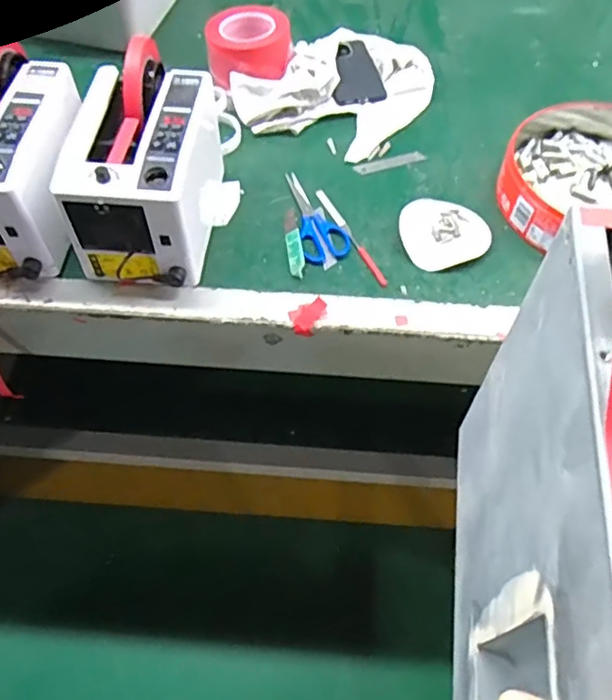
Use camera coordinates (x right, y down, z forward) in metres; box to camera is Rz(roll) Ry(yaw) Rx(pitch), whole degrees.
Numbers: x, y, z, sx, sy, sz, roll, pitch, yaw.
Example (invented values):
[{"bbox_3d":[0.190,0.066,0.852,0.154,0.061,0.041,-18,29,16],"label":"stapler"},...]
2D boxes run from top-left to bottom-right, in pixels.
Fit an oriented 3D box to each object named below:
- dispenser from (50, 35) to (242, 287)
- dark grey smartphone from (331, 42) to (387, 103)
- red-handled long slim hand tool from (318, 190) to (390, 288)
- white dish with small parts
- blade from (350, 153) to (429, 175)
[{"bbox_3d":[-0.180,-0.213,0.695,0.140,0.165,0.241,6,57,4],"label":"dispenser"},{"bbox_3d":[0.080,-0.429,0.919,0.074,0.014,0.155,-1,57,-1],"label":"dark grey smartphone"},{"bbox_3d":[0.056,-0.145,0.751,0.012,0.006,0.176,-23,60,-14],"label":"red-handled long slim hand tool"},{"bbox_3d":[0.174,-0.150,0.750,0.112,0.021,0.099,-19,59,-12],"label":"white dish with small parts"},{"bbox_3d":[0.118,-0.262,0.831,0.101,0.009,0.021,-13,58,-9],"label":"blade"}]

